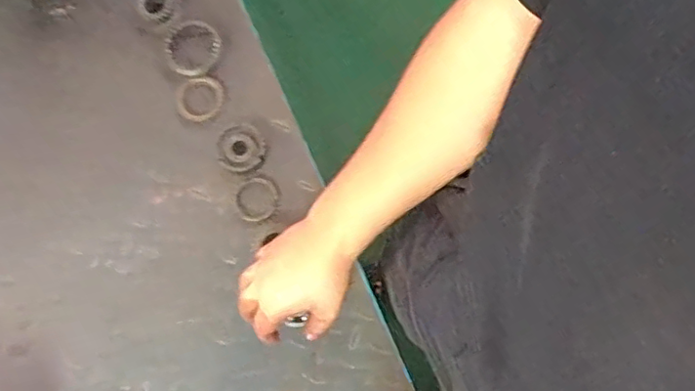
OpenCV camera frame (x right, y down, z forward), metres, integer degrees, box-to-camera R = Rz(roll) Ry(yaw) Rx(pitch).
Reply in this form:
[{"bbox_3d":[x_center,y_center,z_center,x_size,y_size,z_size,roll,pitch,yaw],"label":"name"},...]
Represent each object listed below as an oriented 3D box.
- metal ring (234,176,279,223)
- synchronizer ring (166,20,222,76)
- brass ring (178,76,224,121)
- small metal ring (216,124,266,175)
[{"bbox_3d":[-0.104,0.005,0.658,0.051,0.004,0.051,0,78,1],"label":"metal ring"},{"bbox_3d":[-0.185,-0.177,0.688,0.067,0.014,0.065,-1,81,9],"label":"synchronizer ring"},{"bbox_3d":[-0.176,-0.116,0.688,0.058,0.014,0.050,-34,80,-6],"label":"brass ring"},{"bbox_3d":[-0.122,-0.053,0.663,0.054,0.016,0.055,0,78,1],"label":"small metal ring"}]

